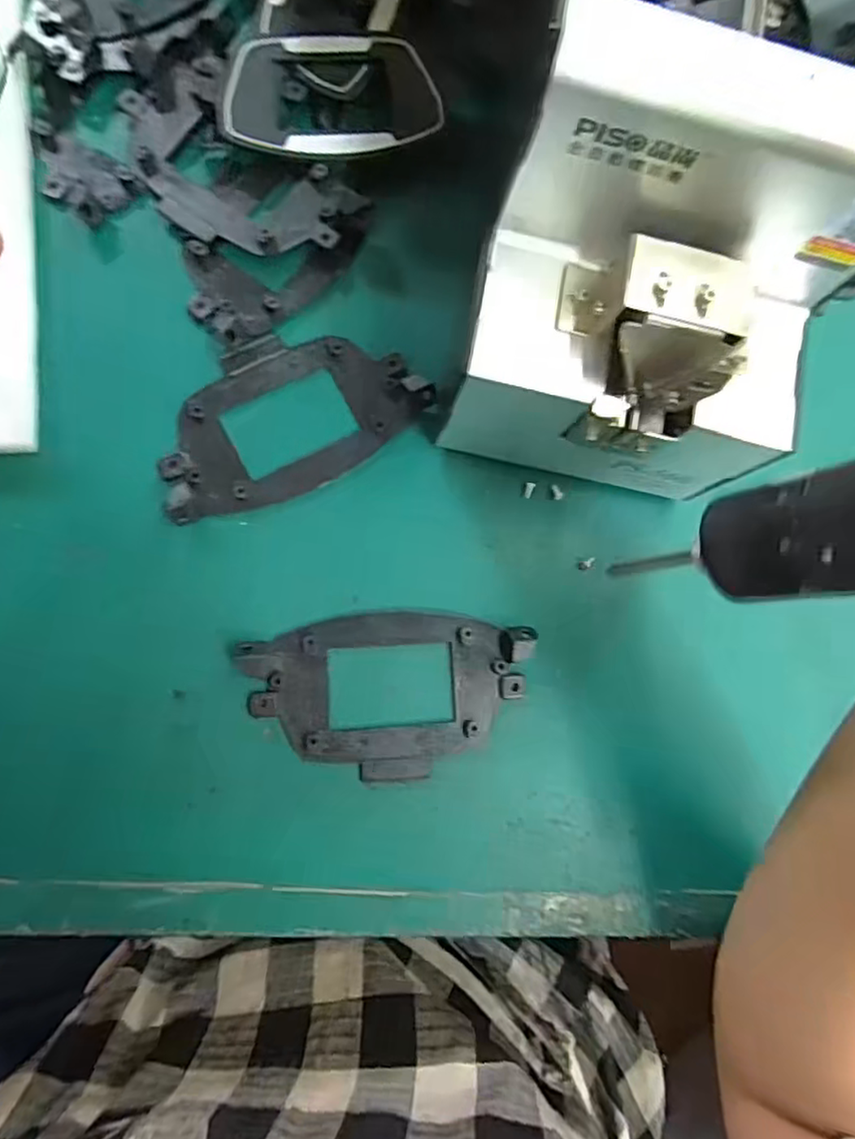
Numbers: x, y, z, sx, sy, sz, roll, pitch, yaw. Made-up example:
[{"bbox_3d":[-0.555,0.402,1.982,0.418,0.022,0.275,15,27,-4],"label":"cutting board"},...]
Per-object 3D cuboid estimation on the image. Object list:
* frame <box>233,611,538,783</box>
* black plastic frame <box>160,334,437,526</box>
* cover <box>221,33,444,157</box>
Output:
[{"bbox_3d":[-0.015,0.054,0.273,0.119,0.017,0.070,-3,81,-8],"label":"frame"},{"bbox_3d":[-0.062,-0.070,0.280,0.121,0.010,0.067,-27,85,-11],"label":"black plastic frame"},{"bbox_3d":[-0.045,-0.223,0.298,0.098,0.012,0.057,-4,81,-8],"label":"cover"}]

